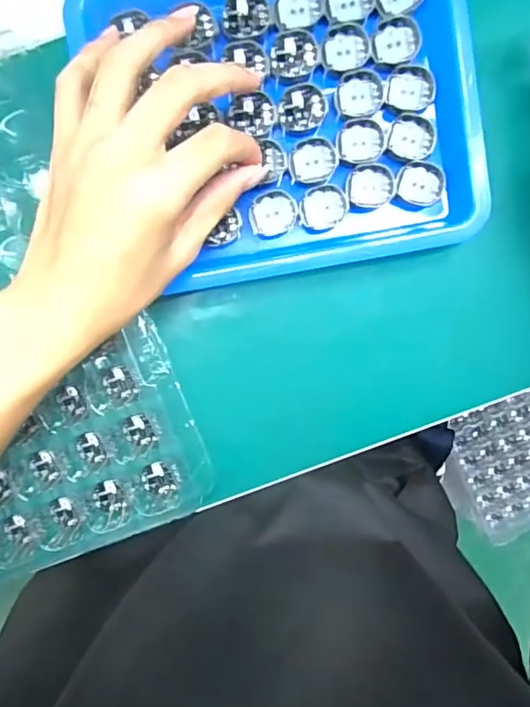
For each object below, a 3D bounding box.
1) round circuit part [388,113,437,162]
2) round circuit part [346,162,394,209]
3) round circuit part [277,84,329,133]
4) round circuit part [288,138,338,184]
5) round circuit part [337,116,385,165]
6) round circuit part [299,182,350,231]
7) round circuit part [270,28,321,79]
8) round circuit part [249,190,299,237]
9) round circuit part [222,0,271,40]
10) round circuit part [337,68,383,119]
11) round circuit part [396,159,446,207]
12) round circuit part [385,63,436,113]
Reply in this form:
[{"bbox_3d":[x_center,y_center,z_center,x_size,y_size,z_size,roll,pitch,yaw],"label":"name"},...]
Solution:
[{"bbox_3d":[0.087,-0.128,0.307,0.027,0.004,0.026,1,97,4],"label":"round circuit part"},{"bbox_3d":[0.063,-0.100,0.312,0.028,0.005,0.025,2,98,4],"label":"round circuit part"},{"bbox_3d":[0.022,-0.143,0.301,0.028,0.004,0.025,-1,97,4],"label":"round circuit part"},{"bbox_3d":[0.029,-0.114,0.307,0.028,0.004,0.025,6,98,3],"label":"round circuit part"},{"bbox_3d":[0.057,-0.126,0.307,0.027,0.004,0.026,1,97,4],"label":"round circuit part"},{"bbox_3d":[0.036,-0.088,0.312,0.028,0.008,0.025,-5,97,5],"label":"round circuit part"},{"bbox_3d":[0.017,-0.172,0.298,0.025,0.004,0.027,1,97,4],"label":"round circuit part"},{"bbox_3d":[0.005,-0.084,0.312,0.027,0.006,0.026,5,98,3],"label":"round circuit part"},{"bbox_3d":[-0.011,-0.191,0.294,0.026,0.004,0.026,13,98,2],"label":"round circuit part"},{"bbox_3d":[0.056,-0.152,0.303,0.027,0.004,0.026,1,97,4],"label":"round circuit part"},{"bbox_3d":[0.093,-0.102,0.309,0.027,0.004,0.025,1,97,4],"label":"round circuit part"},{"bbox_3d":[0.085,-0.156,0.305,0.028,0.005,0.026,1,97,4],"label":"round circuit part"}]

